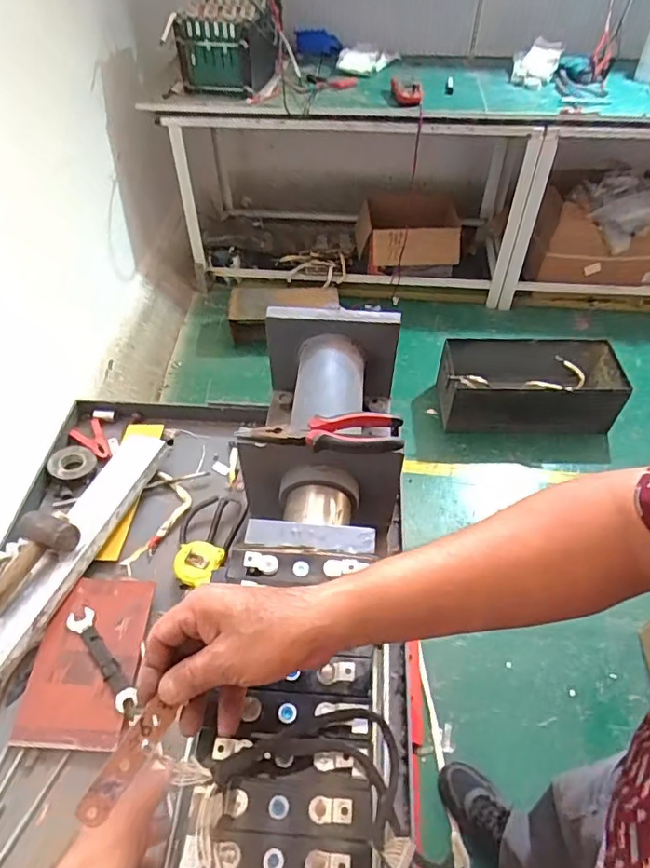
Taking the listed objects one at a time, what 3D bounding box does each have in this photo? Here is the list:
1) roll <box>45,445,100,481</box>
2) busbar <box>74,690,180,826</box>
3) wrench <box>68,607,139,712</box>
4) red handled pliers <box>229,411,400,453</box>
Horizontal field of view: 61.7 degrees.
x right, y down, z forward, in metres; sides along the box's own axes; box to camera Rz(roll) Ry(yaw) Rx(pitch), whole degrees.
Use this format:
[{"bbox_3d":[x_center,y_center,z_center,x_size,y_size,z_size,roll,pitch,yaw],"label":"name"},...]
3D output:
[{"bbox_3d":[-0.435,0.046,0.933,0.074,0.016,0.072,0,50,0],"label":"roll"},{"bbox_3d":[-0.135,0.219,0.367,0.021,0.007,0.079,41,61,-2],"label":"busbar"},{"bbox_3d":[-0.296,0.296,0.723,0.031,0.013,0.151,-31,57,-24],"label":"wrench"},{"bbox_3d":[-0.007,-0.002,0.642,0.192,0.023,0.048,2,50,1],"label":"red handled pliers"}]

